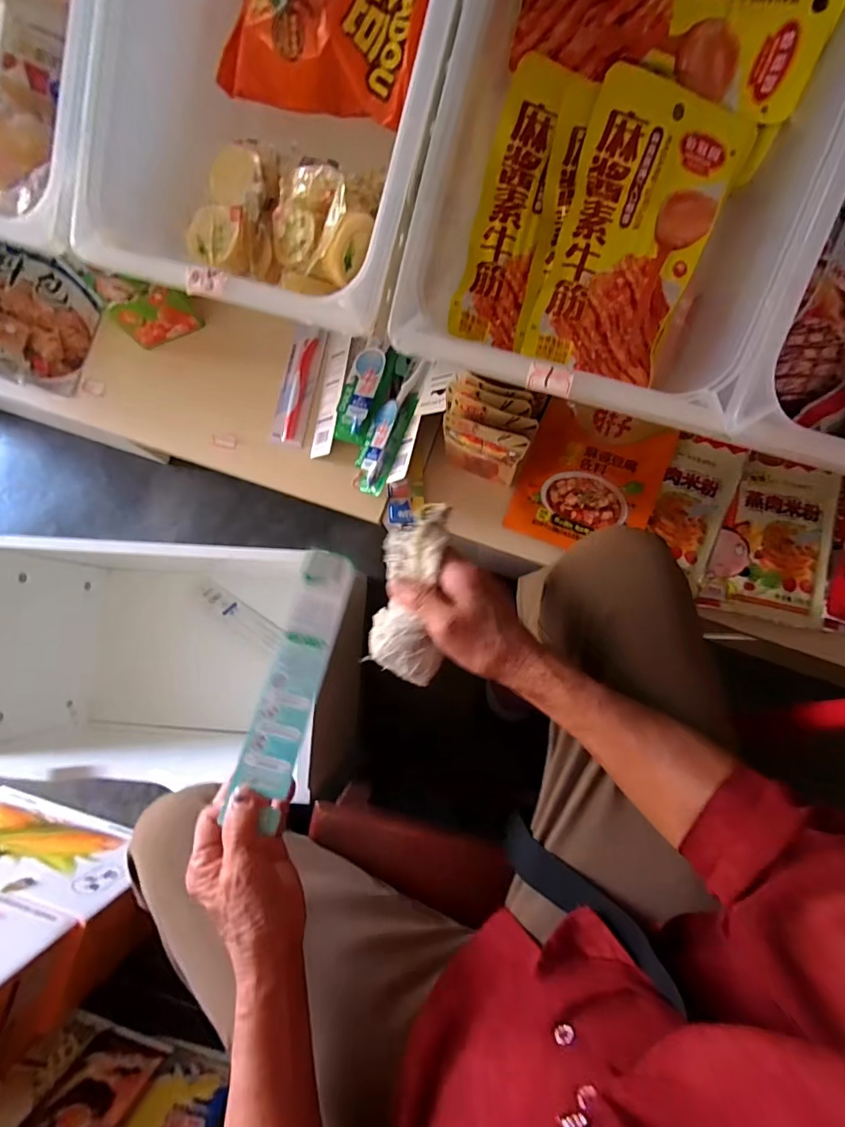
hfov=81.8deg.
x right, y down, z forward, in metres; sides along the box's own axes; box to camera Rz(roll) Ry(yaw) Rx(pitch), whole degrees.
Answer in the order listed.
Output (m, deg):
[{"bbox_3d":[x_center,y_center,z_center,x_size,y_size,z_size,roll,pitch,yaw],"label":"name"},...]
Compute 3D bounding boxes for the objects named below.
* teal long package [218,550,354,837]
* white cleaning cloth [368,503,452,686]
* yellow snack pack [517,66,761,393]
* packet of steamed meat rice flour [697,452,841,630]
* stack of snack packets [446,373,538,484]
[{"bbox_3d":[-0.103,0.088,0.401,0.039,0.017,0.212,10,64,5],"label":"teal long package"},{"bbox_3d":[-0.009,0.022,0.374,0.053,0.037,0.139,7,89,5],"label":"white cleaning cloth"},{"bbox_3d":[0.136,-0.209,0.318,0.097,0.013,0.163,13,108,-7],"label":"yellow snack pack"},{"bbox_3d":[0.379,-0.027,0.526,0.118,0.019,0.173,13,83,5],"label":"packet of steamed meat rice flour"},{"bbox_3d":[0.065,-0.128,0.493,0.080,0.143,0.054,14,83,5],"label":"stack of snack packets"}]

